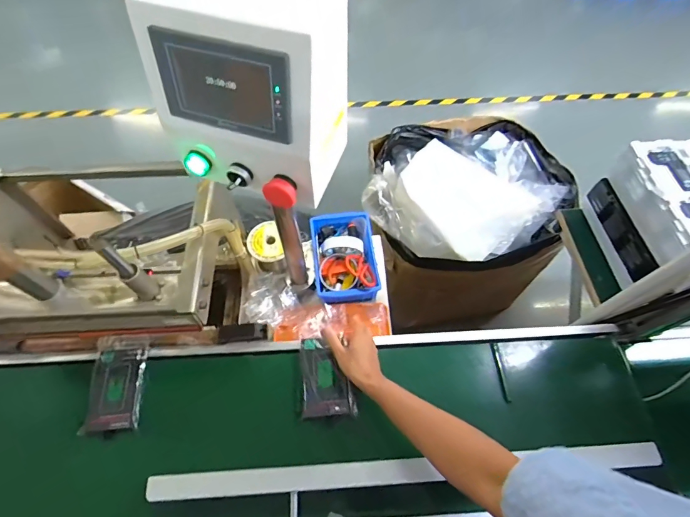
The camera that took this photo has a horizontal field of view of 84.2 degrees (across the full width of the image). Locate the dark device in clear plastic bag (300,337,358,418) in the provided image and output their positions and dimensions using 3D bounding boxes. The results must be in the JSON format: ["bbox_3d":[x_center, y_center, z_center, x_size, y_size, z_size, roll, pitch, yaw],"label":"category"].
[{"bbox_3d":[-0.031,0.202,0.662,0.086,0.010,0.130,-4,60,-3],"label":"dark device in clear plastic bag"}]

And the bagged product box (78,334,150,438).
[{"bbox_3d":[-0.402,0.225,0.678,0.096,0.039,0.160,-4,60,-3],"label":"bagged product box"}]

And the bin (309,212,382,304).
[{"bbox_3d":[-0.003,-0.013,0.851,0.138,0.078,0.211,-6,60,-4],"label":"bin"}]

